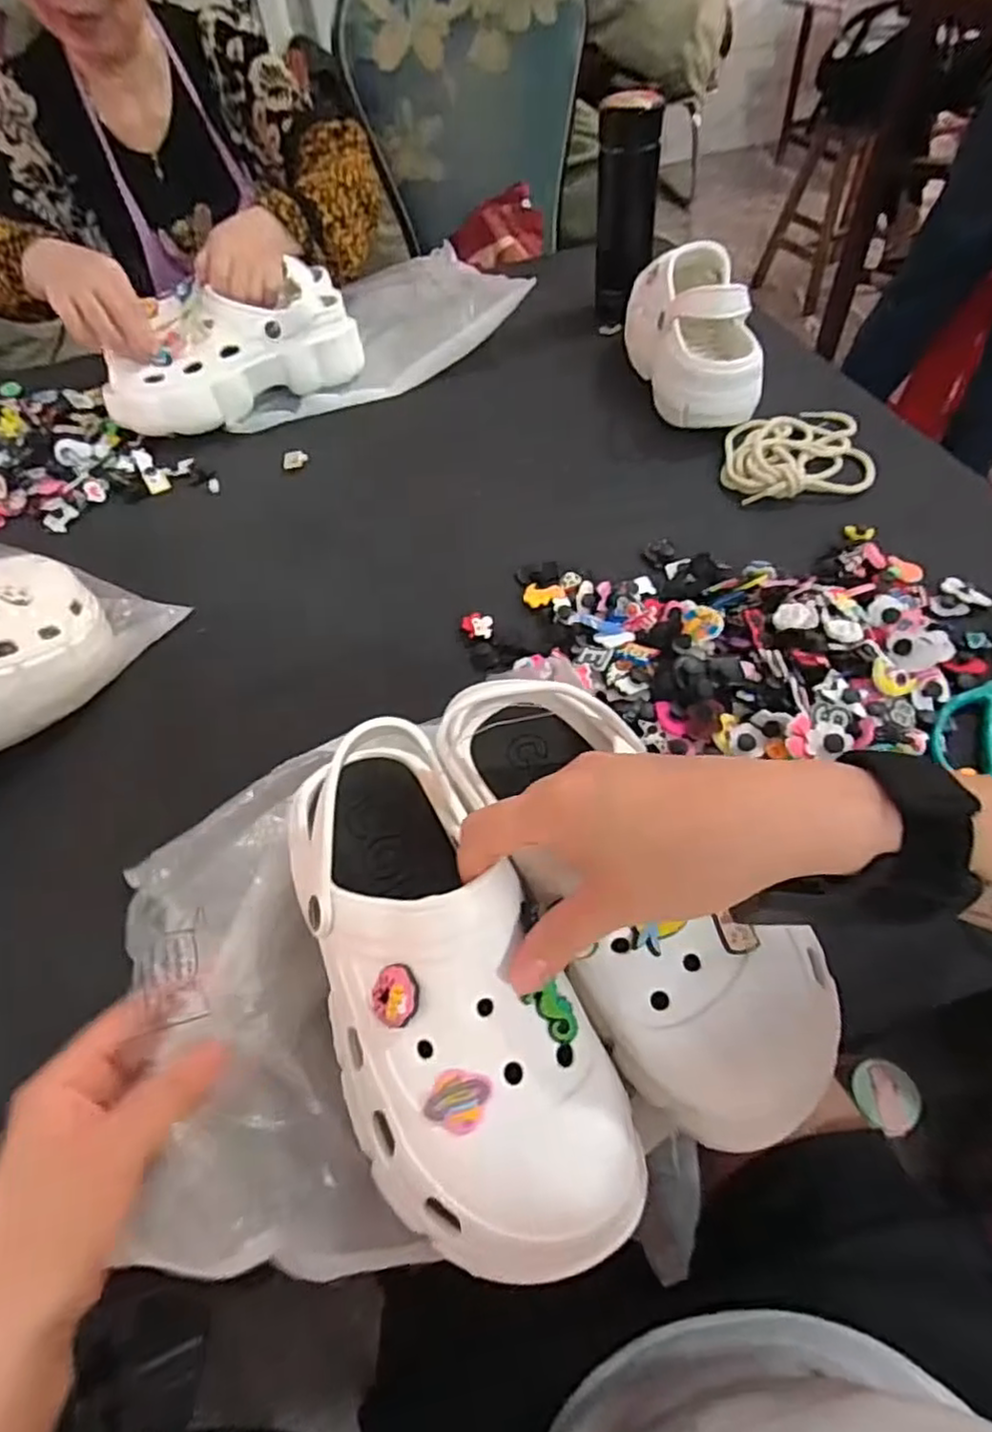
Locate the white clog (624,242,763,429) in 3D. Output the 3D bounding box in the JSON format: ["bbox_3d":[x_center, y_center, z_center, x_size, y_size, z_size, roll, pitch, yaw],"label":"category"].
[{"bbox_3d":[0.192,-0.380,0.660,0.095,0.103,0.192,-5,53,1],"label":"white clog"}]

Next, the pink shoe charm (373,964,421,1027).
[{"bbox_3d":[-0.042,0.115,0.280,0.022,0.004,0.023,-18,66,23],"label":"pink shoe charm"}]

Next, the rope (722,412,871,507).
[{"bbox_3d":[0.267,-0.236,0.612,0.123,0.022,0.124,-2,53,4],"label":"rope"}]

